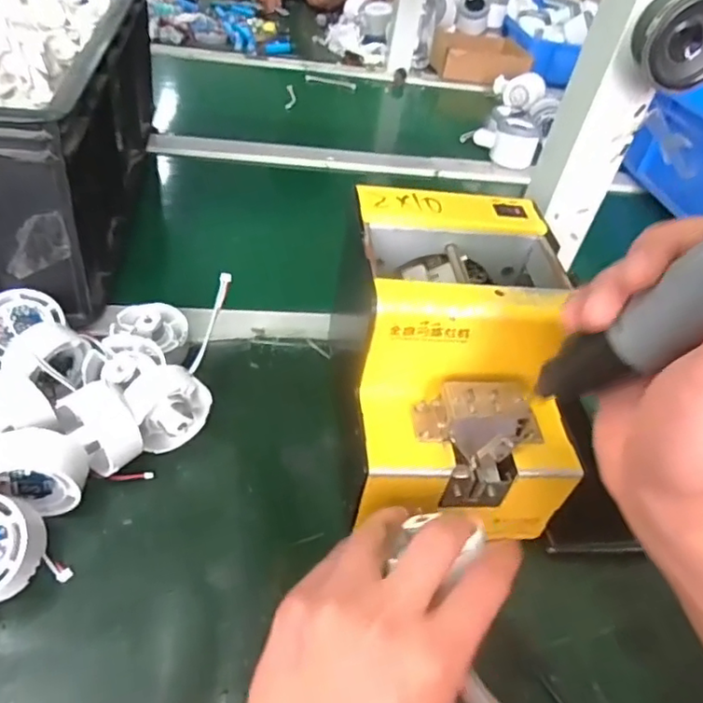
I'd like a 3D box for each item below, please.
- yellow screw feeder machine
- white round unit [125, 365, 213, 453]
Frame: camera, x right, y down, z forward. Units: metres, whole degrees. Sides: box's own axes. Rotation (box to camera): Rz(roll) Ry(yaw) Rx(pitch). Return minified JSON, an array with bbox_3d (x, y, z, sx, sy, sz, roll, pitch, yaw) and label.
[{"bbox_3d":[0.067,0.009,0.367,0.121,0.140,0.182,3,42,-5],"label":"yellow screw feeder machine"},{"bbox_3d":[-0.119,0.037,0.381,0.042,0.044,0.052,10,42,2],"label":"white round unit"}]

